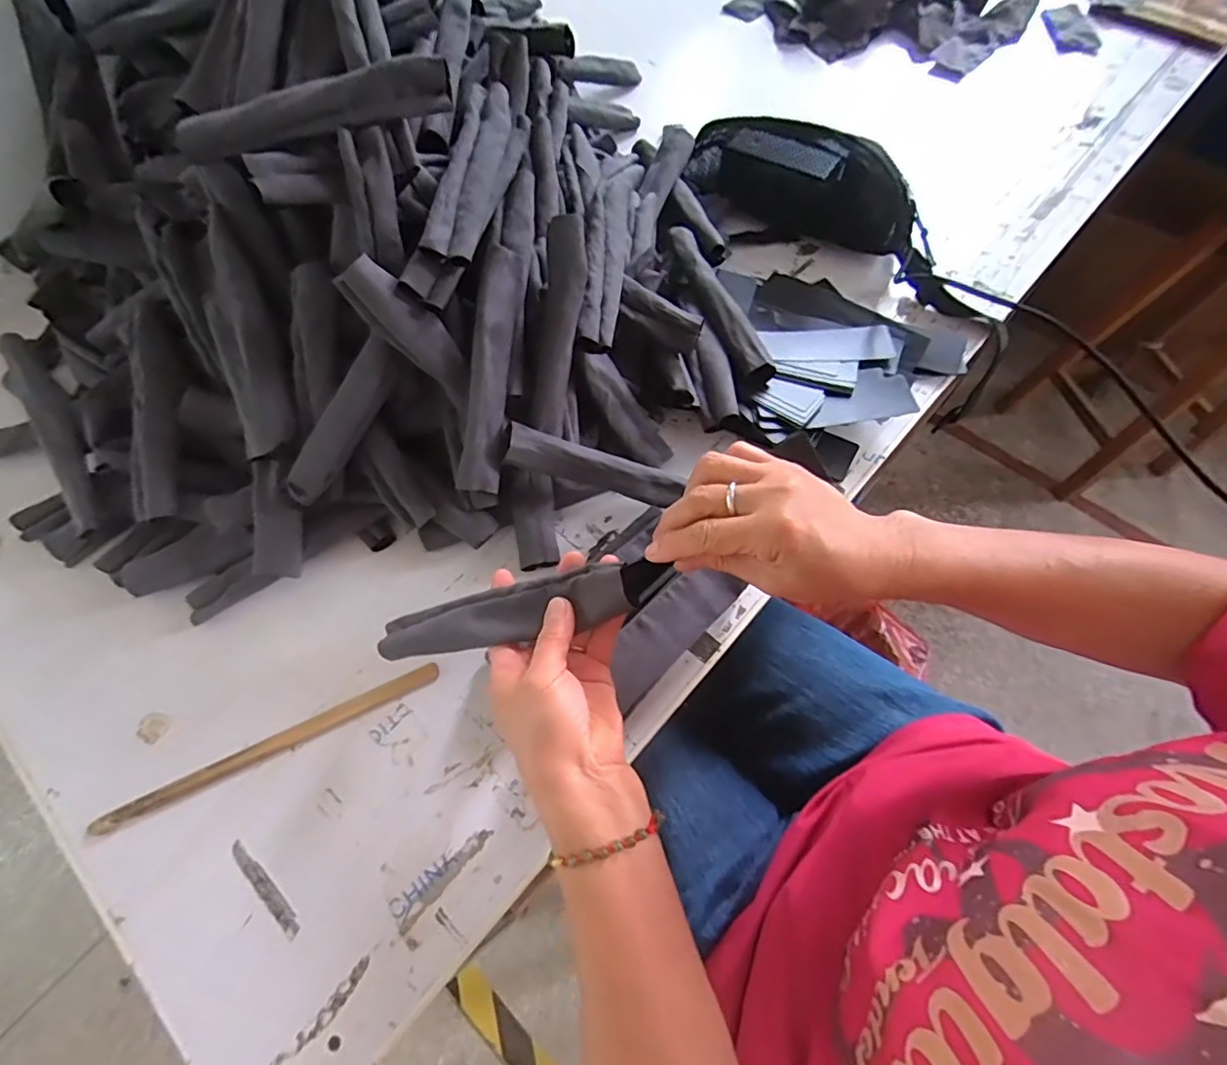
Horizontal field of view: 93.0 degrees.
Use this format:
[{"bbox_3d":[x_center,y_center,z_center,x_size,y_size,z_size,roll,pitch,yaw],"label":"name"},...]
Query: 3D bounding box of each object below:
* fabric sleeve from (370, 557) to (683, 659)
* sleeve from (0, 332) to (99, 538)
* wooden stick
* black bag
[{"bbox_3d":[-0.063,0.053,0.389,0.211,0.018,0.033,-15,61,14],"label":"fabric sleeve"},{"bbox_3d":[-0.483,-0.083,0.501,0.024,0.017,0.176,-22,90,-12],"label":"sleeve"},{"bbox_3d":[-0.265,0.166,0.455,0.264,0.012,0.016,-25,66,-9],"label":"wooden stick"},{"bbox_3d":[0.210,-0.395,0.654,0.259,0.077,0.072,25,64,12],"label":"black bag"}]

